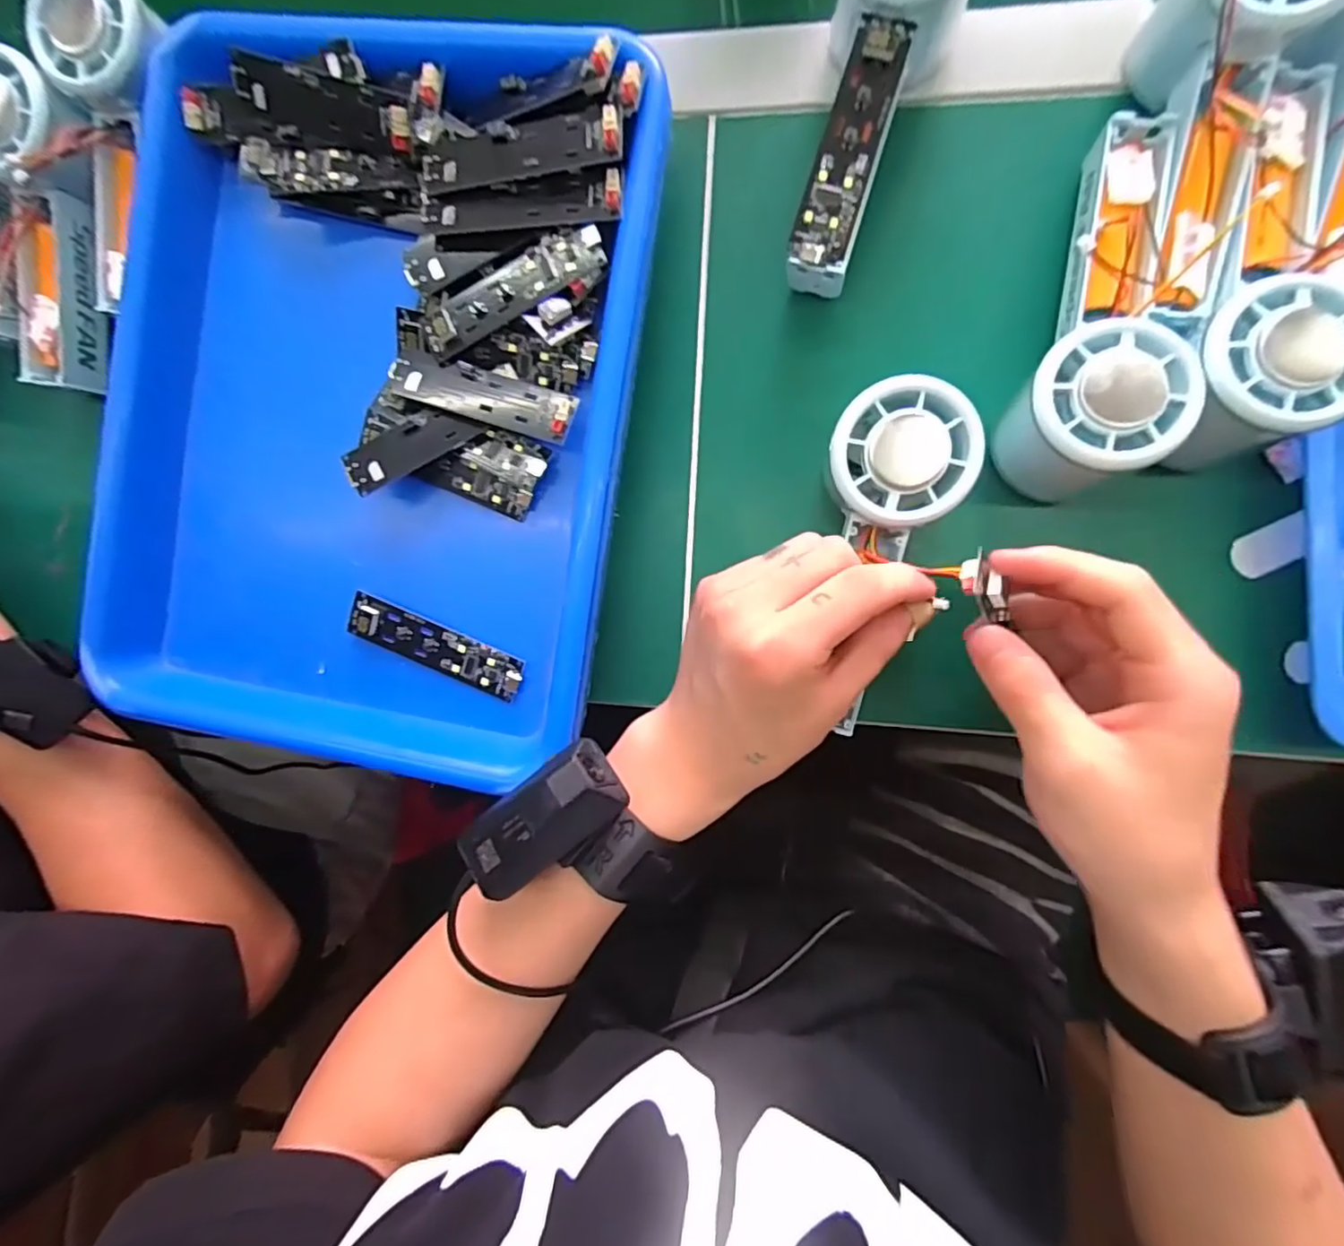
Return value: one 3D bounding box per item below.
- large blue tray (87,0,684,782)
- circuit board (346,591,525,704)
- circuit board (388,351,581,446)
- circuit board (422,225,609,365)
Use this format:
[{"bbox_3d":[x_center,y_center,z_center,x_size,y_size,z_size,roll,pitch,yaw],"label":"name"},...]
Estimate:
[{"bbox_3d":[-0.146,-0.101,0.306,0.251,0.056,0.330,10,92,8],"label":"large blue tray"},{"bbox_3d":[-0.117,0.012,0.300,0.090,0.010,0.022,23,94,8],"label":"circuit board"},{"bbox_3d":[-0.089,-0.106,0.285,0.090,0.009,0.024,18,93,8],"label":"circuit board"},{"bbox_3d":[-0.074,-0.153,0.281,0.090,0.015,0.031,-20,88,8],"label":"circuit board"}]

